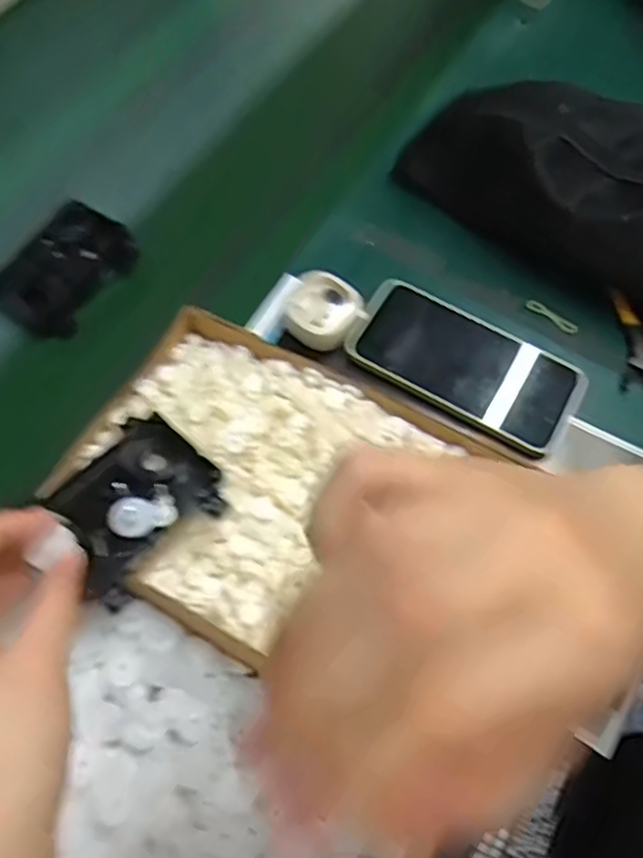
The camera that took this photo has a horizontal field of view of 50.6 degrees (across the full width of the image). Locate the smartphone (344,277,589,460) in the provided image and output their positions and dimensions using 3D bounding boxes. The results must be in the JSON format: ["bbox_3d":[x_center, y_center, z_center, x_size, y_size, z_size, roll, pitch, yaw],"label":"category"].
[{"bbox_3d":[0.105,-0.050,0.497,0.166,0.015,0.080,28,66,11],"label":"smartphone"}]

